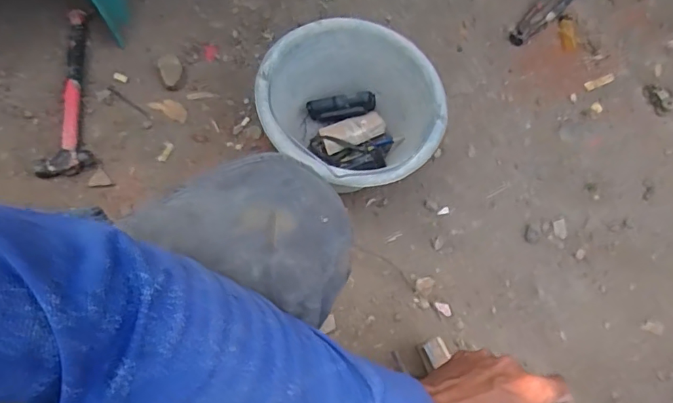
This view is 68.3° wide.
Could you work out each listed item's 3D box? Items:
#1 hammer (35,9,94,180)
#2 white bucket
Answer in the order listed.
[{"bbox_3d":[-0.457,-0.185,0.836,0.082,0.033,0.310,-9,70,-3],"label":"hammer"},{"bbox_3d":[0.024,-0.122,0.742,0.255,0.164,0.235,0,70,0],"label":"white bucket"}]

